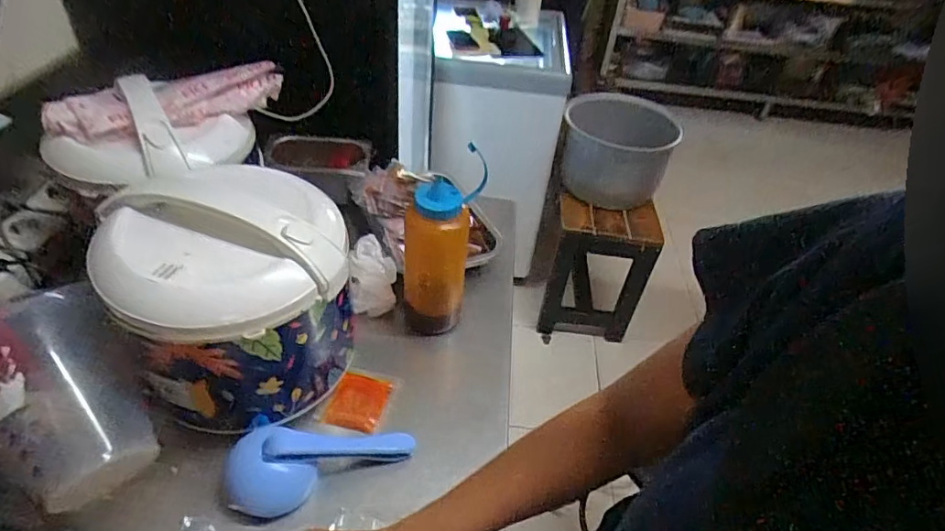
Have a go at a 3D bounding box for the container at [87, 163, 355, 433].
[{"bbox_3d":[-0.263,0.033,0.597,0.238,0.219,0.197,-13,45,-21],"label":"container"}]

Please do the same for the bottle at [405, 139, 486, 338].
[{"bbox_3d":[-0.053,-0.003,0.713,0.085,0.216,0.066,-2,42,-9],"label":"bottle"}]

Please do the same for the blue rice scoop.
[{"bbox_3d":[-0.164,0.213,0.579,0.190,0.063,0.092,3,42,-4],"label":"blue rice scoop"}]

